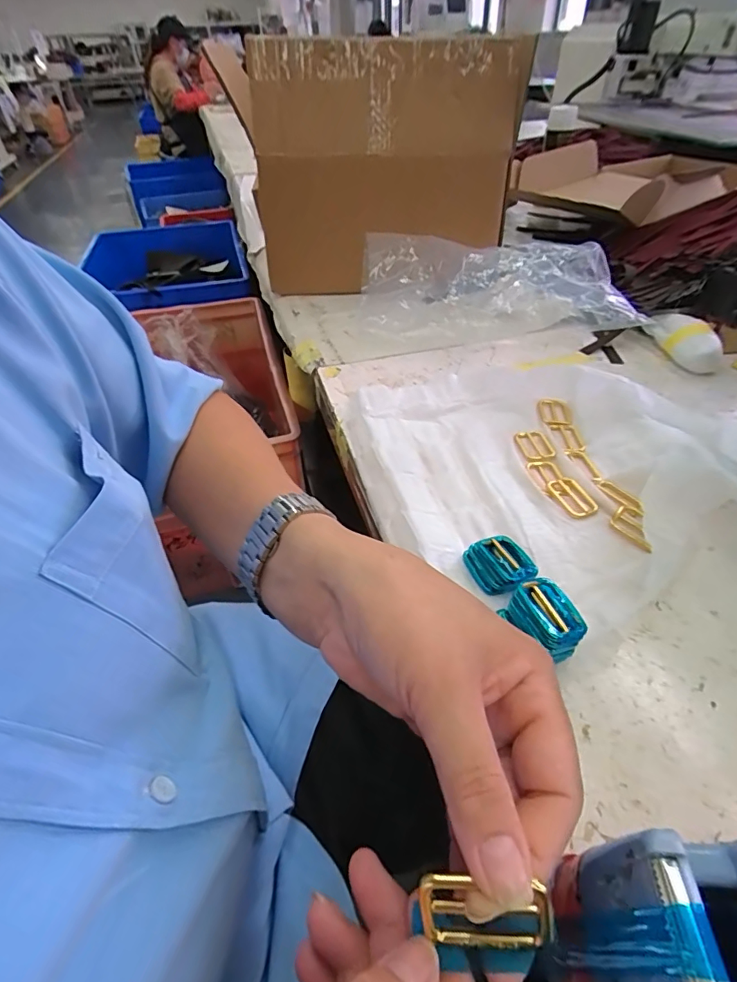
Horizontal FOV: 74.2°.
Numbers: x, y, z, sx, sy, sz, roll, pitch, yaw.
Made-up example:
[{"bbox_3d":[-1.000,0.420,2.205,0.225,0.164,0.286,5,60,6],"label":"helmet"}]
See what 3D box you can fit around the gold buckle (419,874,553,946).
[{"bbox_3d":[0.040,0.146,0.169,0.044,0.029,0.004,-3,12,8],"label":"gold buckle"}]

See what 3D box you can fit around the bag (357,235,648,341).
[{"bbox_3d":[0.169,-0.290,0.697,0.372,0.081,0.162,2,43,5],"label":"bag"}]

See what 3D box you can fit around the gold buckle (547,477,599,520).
[{"bbox_3d":[0.180,0.005,0.431,0.028,0.004,0.049,-16,44,-15],"label":"gold buckle"}]

